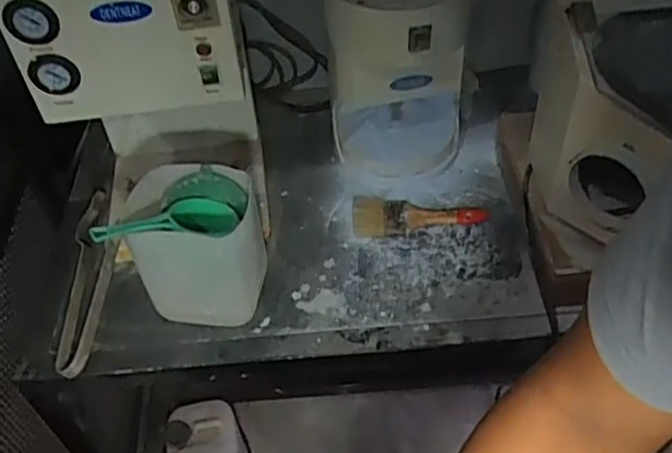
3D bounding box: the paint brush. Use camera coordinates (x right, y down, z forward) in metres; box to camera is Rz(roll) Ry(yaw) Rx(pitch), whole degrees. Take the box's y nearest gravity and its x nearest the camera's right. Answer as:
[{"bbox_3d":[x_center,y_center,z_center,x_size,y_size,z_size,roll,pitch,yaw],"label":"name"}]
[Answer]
[{"bbox_3d":[0.126,-0.017,1.018,0.200,0.030,0.075,1,47,5],"label":"paint brush"}]

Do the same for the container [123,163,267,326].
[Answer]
[{"bbox_3d":[-0.186,0.029,0.887,0.171,0.174,0.123,-3,46,2],"label":"container"}]

